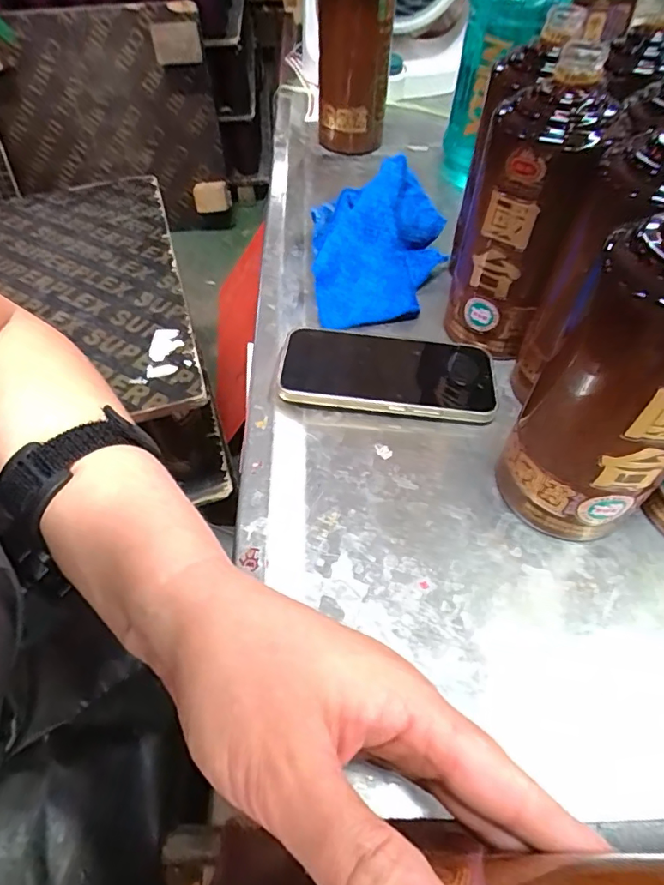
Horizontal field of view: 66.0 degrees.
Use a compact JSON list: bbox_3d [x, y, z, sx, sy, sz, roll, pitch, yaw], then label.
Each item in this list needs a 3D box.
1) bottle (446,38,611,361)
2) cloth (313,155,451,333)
[{"bbox_3d":[0.127,-0.152,0.348,0.072,0.174,0.075,4,52,6],"label":"bottle"},{"bbox_3d":[0.042,-0.188,0.461,0.119,0.050,0.175,-3,52,0],"label":"cloth"}]

